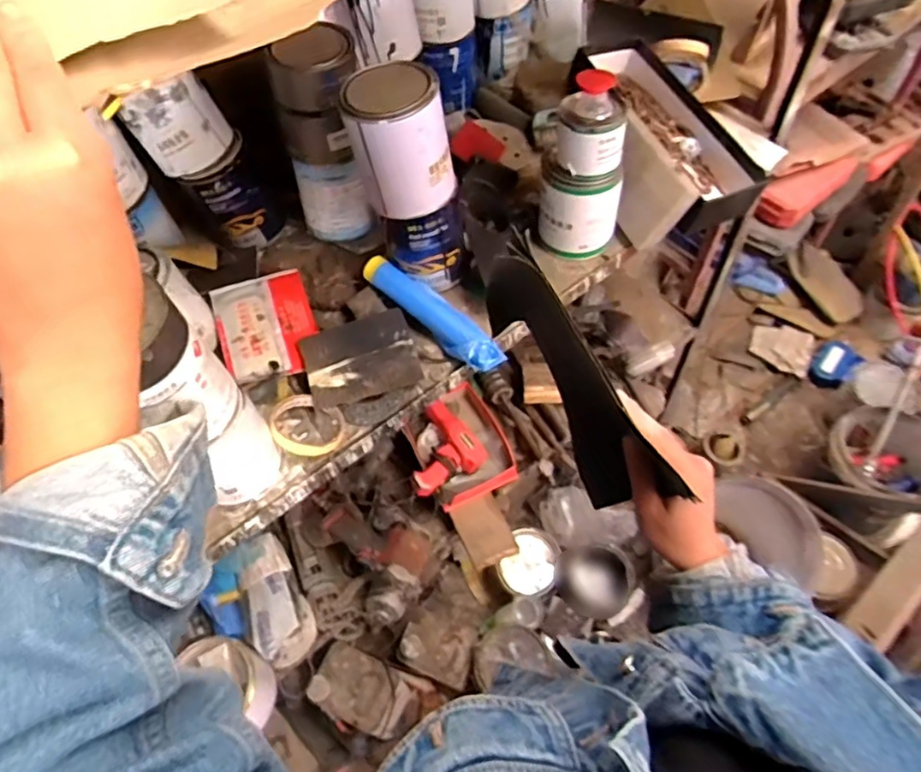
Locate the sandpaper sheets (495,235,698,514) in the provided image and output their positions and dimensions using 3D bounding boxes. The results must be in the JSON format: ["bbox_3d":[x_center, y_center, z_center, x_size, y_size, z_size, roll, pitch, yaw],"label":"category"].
[{"bbox_3d":[0.087,-0.004,0.494,0.041,0.109,0.224,-33,100,-18],"label":"sandpaper sheets"}]

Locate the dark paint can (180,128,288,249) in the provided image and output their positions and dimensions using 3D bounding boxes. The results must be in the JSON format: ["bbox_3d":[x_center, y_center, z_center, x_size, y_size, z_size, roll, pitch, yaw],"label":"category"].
[{"bbox_3d":[-0.321,-0.278,0.862,0.106,0.135,0.117,-15,56,-7],"label":"dark paint can"}]

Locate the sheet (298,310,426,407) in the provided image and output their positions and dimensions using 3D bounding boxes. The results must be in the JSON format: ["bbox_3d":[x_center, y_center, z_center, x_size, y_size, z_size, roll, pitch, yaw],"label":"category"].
[{"bbox_3d":[-0.126,-0.035,0.765,0.137,0.015,0.107,-20,67,-6],"label":"sheet"}]

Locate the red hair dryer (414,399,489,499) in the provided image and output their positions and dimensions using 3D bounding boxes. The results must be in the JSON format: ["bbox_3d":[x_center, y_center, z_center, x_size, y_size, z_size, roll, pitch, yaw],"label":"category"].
[{"bbox_3d":[-0.042,0.122,1.106,0.132,0.055,0.159,38,66,25],"label":"red hair dryer"}]

